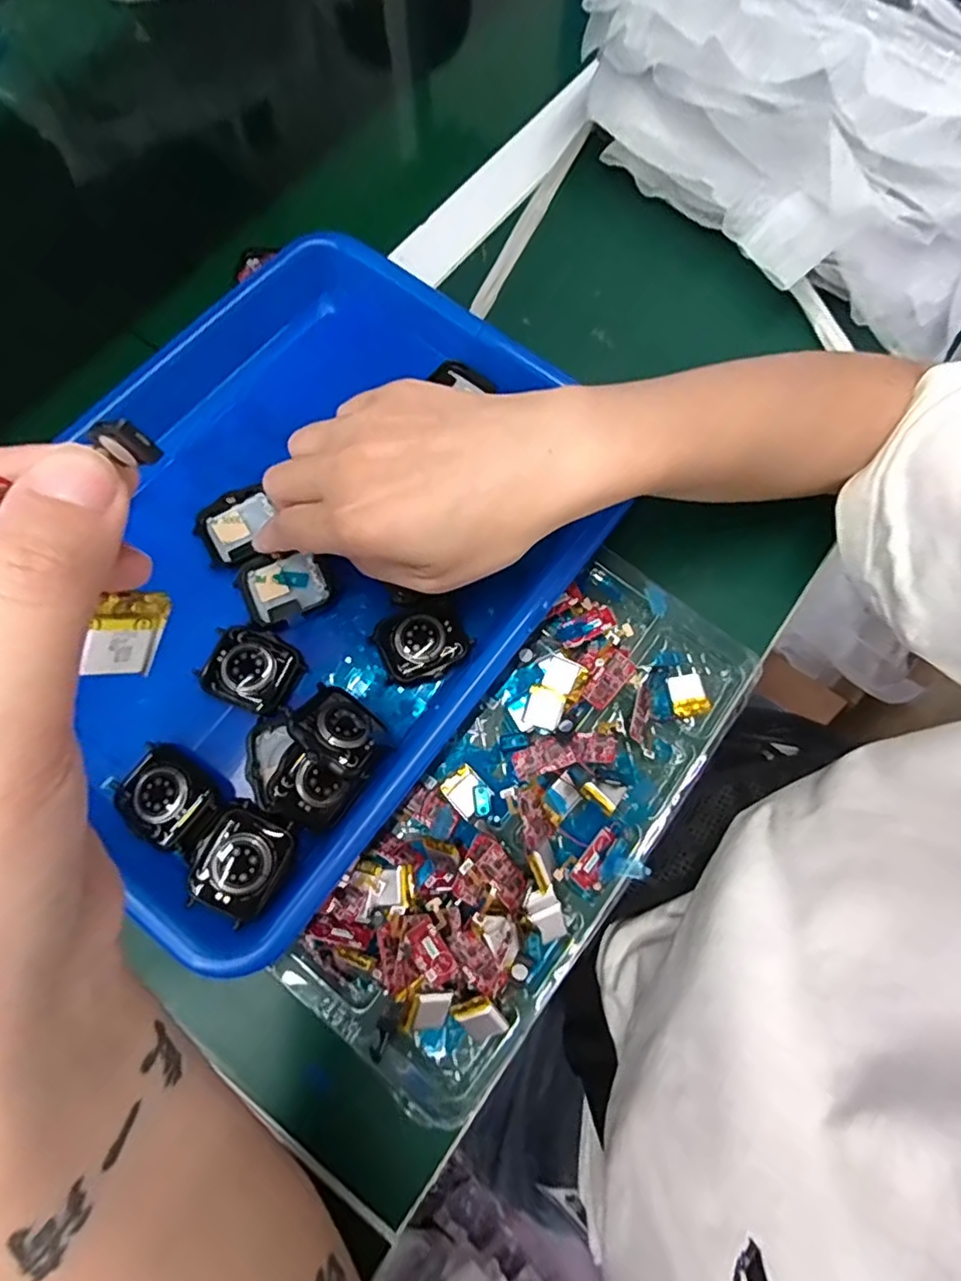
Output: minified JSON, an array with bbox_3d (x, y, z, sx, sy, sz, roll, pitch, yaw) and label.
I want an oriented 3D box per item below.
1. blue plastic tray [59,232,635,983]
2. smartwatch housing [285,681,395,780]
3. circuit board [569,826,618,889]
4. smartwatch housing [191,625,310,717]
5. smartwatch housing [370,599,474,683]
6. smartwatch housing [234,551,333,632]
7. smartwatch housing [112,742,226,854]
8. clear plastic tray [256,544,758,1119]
[{"bbox_3d":[-0.100,-0.051,0.314,0.256,0.038,0.328,36,77,9],"label":"blue plastic tray"},{"bbox_3d":[-0.063,0.041,0.277,0.043,0.010,0.038,36,44,-1],"label":"smartwatch housing"},{"bbox_3d":[0.056,0.105,0.290,0.012,0.004,0.029,37,77,9],"label":"circuit board"},{"bbox_3d":[-0.111,0.013,0.291,0.043,0.008,0.037,23,75,6],"label":"smartwatch housing"},{"bbox_3d":[-0.029,0.001,0.300,0.040,0.008,0.036,-33,77,-10],"label":"smartwatch housing"},{"bbox_3d":[-0.099,-0.028,0.306,0.040,0.006,0.039,-30,76,-9],"label":"smartwatch housing"},{"bbox_3d":[-0.140,0.070,0.271,0.049,0.011,0.035,33,70,11],"label":"smartwatch housing"},{"bbox_3d":[0.030,0.078,0.290,0.106,0.031,0.257,37,77,9],"label":"clear plastic tray"}]

